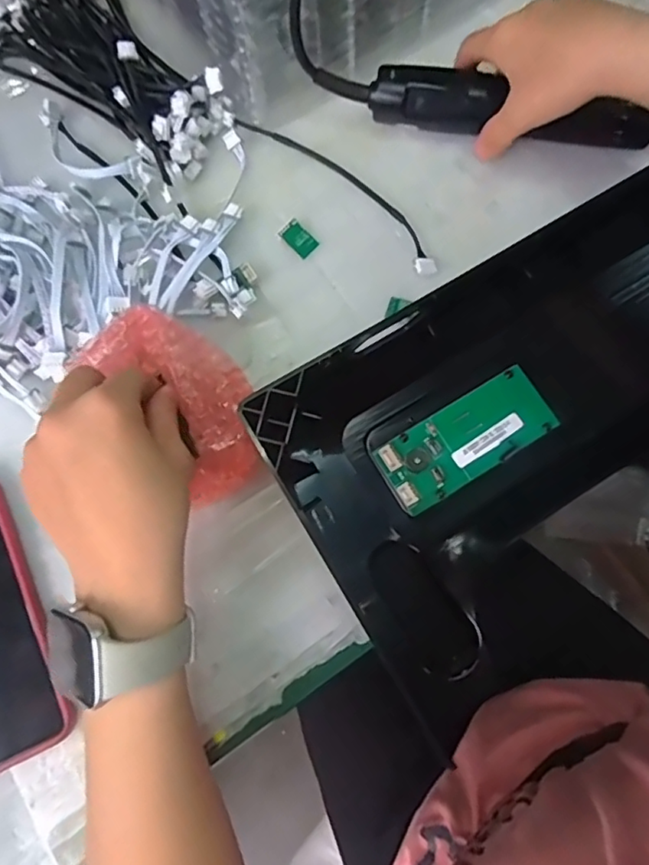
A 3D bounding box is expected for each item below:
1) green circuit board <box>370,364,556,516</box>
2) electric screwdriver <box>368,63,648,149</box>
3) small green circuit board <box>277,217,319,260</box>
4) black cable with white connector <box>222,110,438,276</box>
[{"bbox_3d":[0.088,0.003,0.353,0.108,0.007,0.046,-31,77,-7],"label":"green circuit board"},{"bbox_3d":[0.133,-0.228,0.406,0.198,0.027,0.038,9,75,-1],"label":"electric screwdriver"},{"bbox_3d":[-0.018,-0.136,0.402,0.026,0.005,0.017,42,85,-12],"label":"small green circuit board"},{"bbox_3d":[0.007,-0.178,0.412,0.195,0.007,0.030,41,79,11],"label":"black cable with white connector"}]

